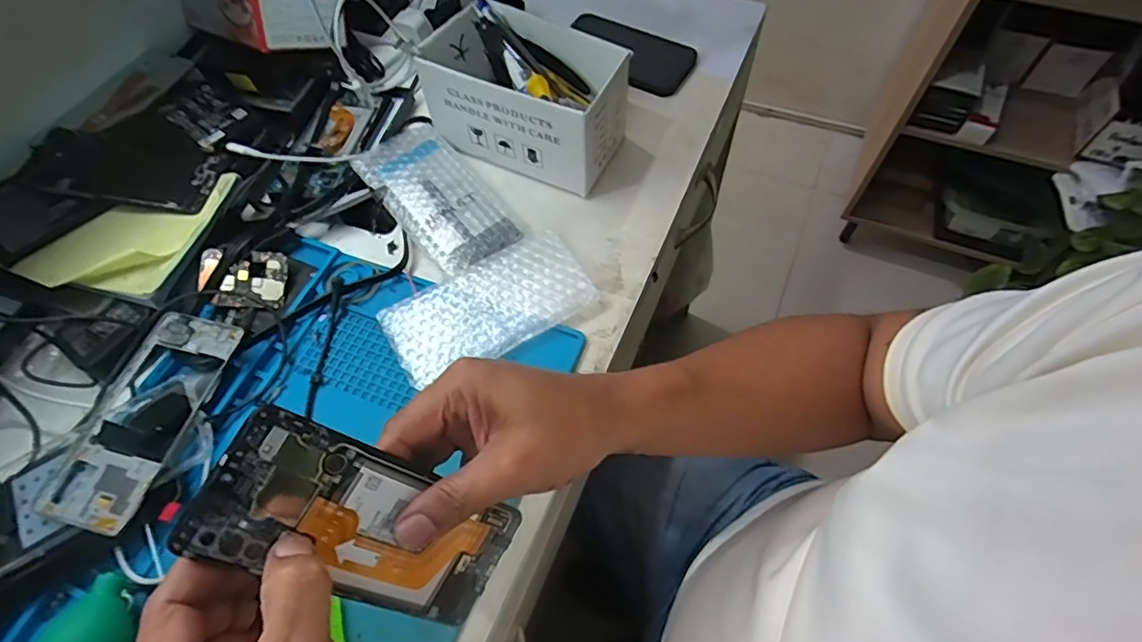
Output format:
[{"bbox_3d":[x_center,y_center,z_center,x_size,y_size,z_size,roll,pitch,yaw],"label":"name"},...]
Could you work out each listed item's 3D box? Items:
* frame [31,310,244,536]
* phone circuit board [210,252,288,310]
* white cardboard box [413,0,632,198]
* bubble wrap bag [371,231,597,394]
[{"bbox_3d":[-0.322,0.068,0.421,0.079,0.010,0.166,10,62,9],"label":"frame"},{"bbox_3d":[-0.275,-0.037,0.482,0.051,0.009,0.049,6,78,-16],"label":"phone circuit board"},{"bbox_3d":[-0.042,-0.220,0.538,0.186,0.090,0.111,25,65,16],"label":"white cardboard box"},{"bbox_3d":[-0.070,-0.012,0.472,0.169,0.014,0.088,-27,63,-12],"label":"bubble wrap bag"}]

